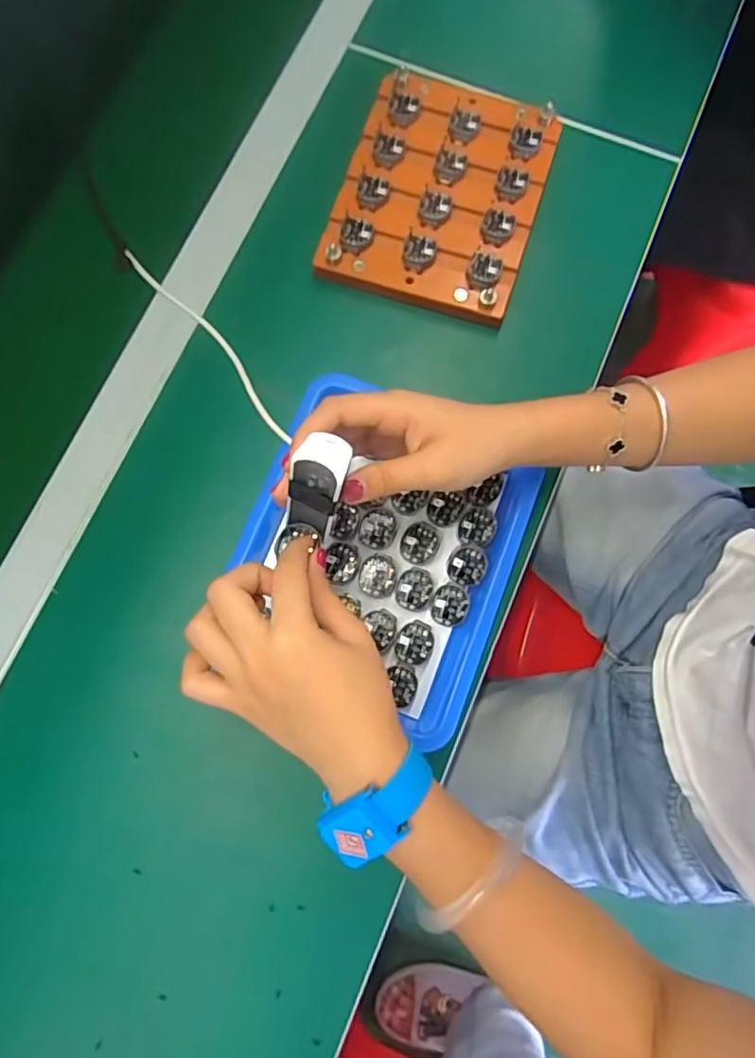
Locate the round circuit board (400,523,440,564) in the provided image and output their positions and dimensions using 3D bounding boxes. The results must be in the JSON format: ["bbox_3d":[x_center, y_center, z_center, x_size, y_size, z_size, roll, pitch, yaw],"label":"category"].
[{"bbox_3d":[0.029,0.010,0.411,0.025,0.004,0.028,26,80,6],"label":"round circuit board"}]

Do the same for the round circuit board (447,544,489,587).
[{"bbox_3d":[0.061,0.025,0.406,0.026,0.006,0.026,0,87,9],"label":"round circuit board"}]

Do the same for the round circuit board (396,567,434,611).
[{"bbox_3d":[0.026,0.041,0.406,0.024,0.004,0.028,14,79,3],"label":"round circuit board"}]

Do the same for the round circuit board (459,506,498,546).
[{"bbox_3d":[0.070,-0.001,0.416,0.025,0.008,0.027,0,79,1],"label":"round circuit board"}]

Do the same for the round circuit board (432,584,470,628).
[{"bbox_3d":[0.050,0.052,0.405,0.024,0.005,0.026,0,79,1],"label":"round circuit board"}]

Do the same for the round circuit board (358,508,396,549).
[{"bbox_3d":[-0.001,-0.001,0.414,0.026,0.004,0.028,0,79,1],"label":"round circuit board"}]

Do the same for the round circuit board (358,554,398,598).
[{"bbox_3d":[0.001,0.032,0.409,0.025,0.007,0.029,14,79,3],"label":"round circuit board"}]

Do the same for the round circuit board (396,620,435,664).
[{"bbox_3d":[0.025,0.075,0.399,0.025,0.004,0.028,14,79,3],"label":"round circuit board"}]

